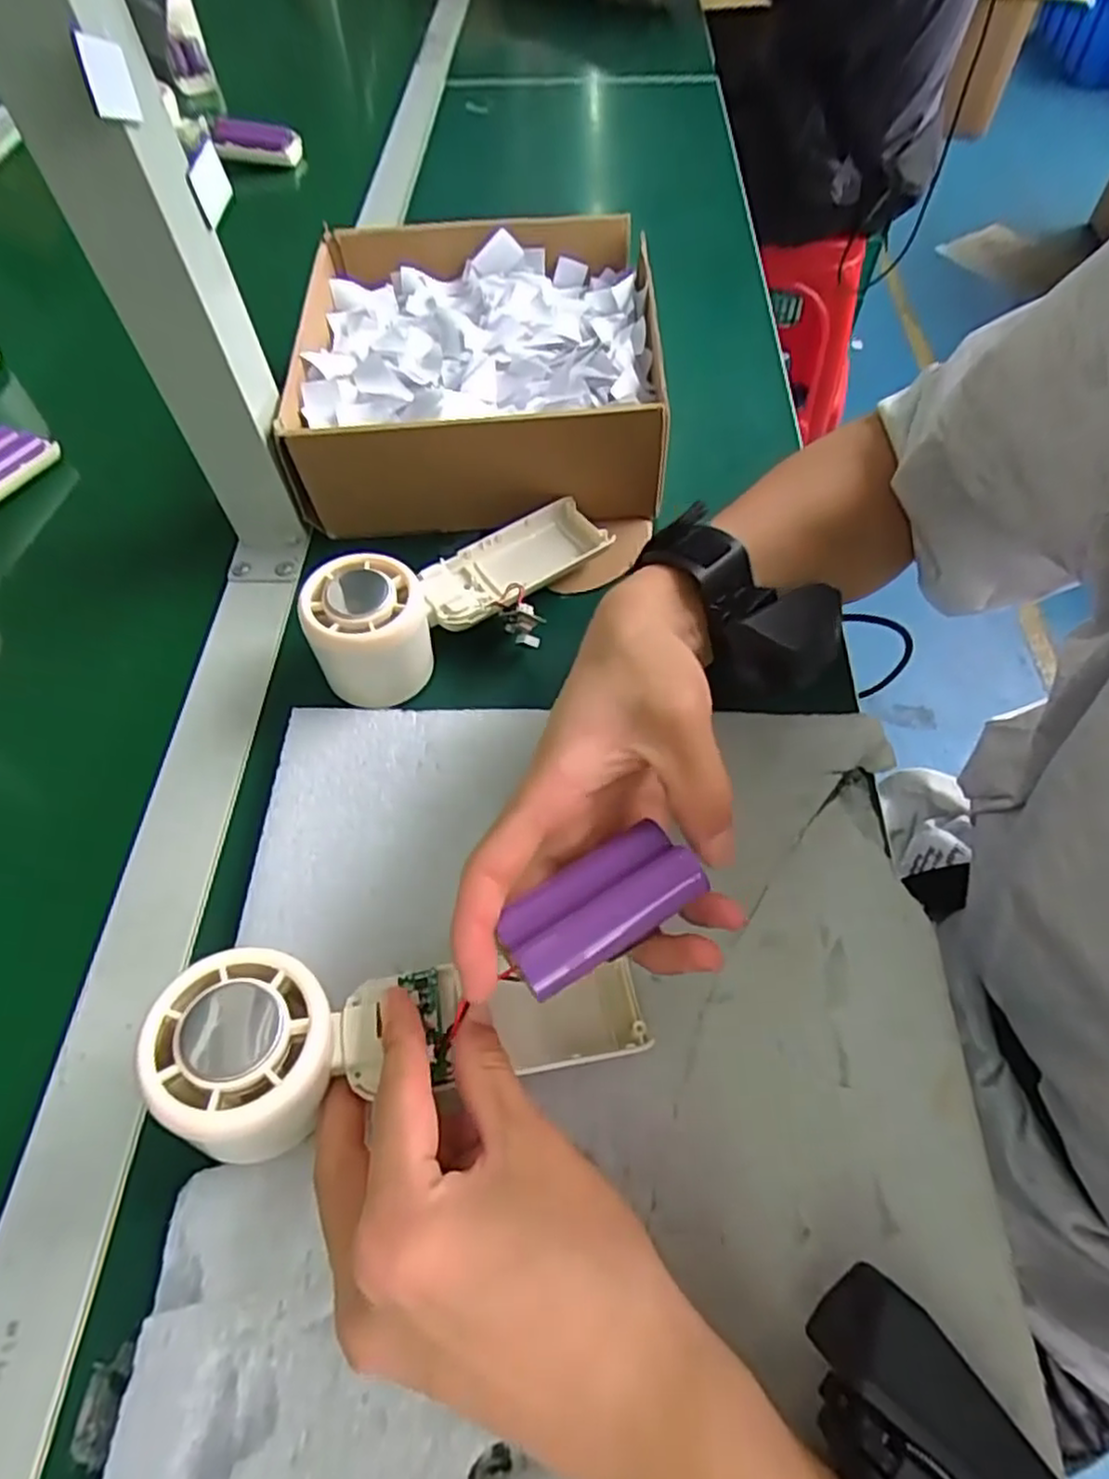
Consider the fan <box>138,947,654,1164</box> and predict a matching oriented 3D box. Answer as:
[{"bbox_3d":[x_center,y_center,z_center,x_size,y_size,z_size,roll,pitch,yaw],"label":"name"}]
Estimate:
[{"bbox_3d":[-0.046,0.101,0.244,0.162,0.032,0.058,8,56,-25],"label":"fan"}]

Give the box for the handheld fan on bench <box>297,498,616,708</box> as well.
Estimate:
[{"bbox_3d":[-0.041,-0.076,0.356,0.159,0.049,0.065,-33,63,-15],"label":"handheld fan on bench"}]

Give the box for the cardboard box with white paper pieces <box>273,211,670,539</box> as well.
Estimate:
[{"bbox_3d":[-0.045,-0.234,0.444,0.206,0.067,0.218,-2,60,2],"label":"cardboard box with white paper pieces"}]

